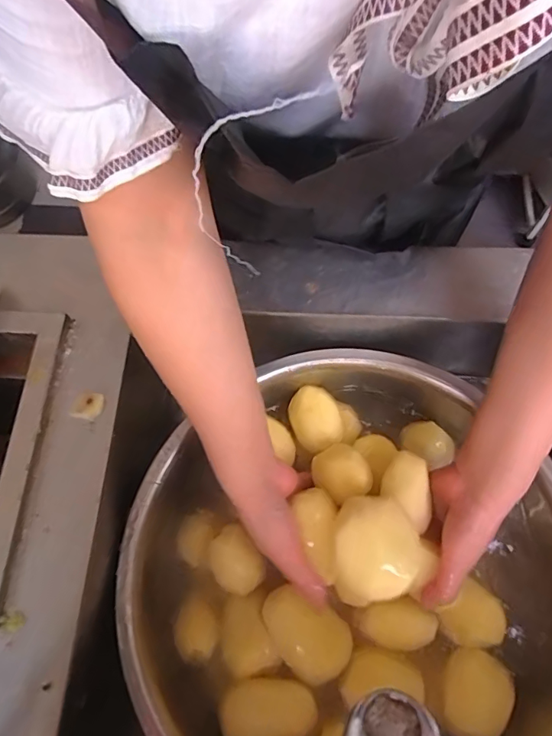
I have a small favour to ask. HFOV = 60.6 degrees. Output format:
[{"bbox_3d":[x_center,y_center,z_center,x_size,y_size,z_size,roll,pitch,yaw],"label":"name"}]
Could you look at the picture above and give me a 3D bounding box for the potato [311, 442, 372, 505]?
[{"bbox_3d":[0.058,0.095,0.432,0.041,0.033,0.053,-31,71,-14],"label":"potato"}]

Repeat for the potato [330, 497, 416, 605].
[{"bbox_3d":[0.077,0.147,0.383,0.060,0.064,0.077,4,66,0],"label":"potato"}]

